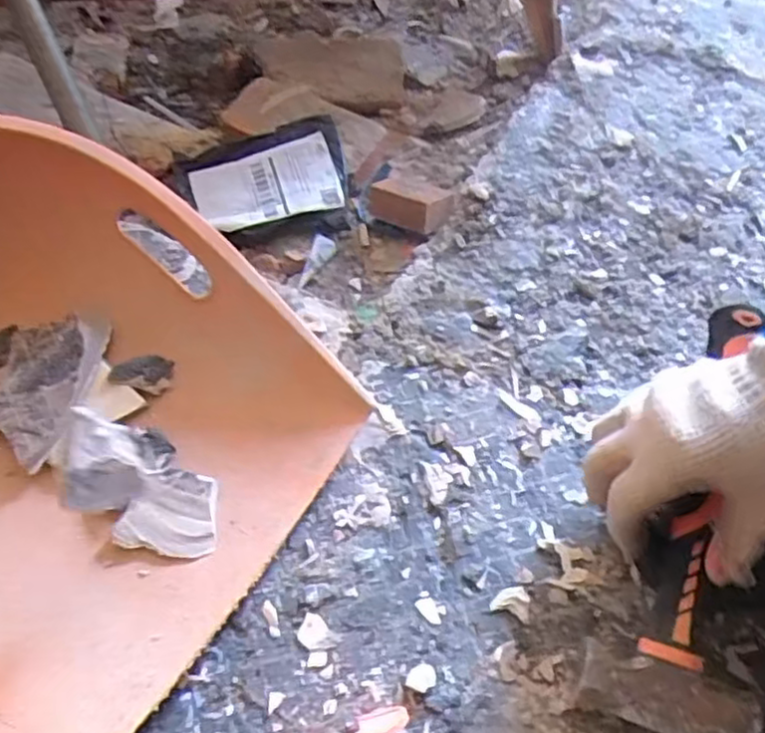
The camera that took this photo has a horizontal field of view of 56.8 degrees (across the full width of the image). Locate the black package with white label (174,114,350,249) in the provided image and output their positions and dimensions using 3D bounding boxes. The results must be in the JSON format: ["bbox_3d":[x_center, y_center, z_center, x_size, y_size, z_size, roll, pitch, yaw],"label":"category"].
[{"bbox_3d":[-0.123,-0.195,0.759,0.173,0.038,0.143,-15,59,-11],"label":"black package with white label"}]

